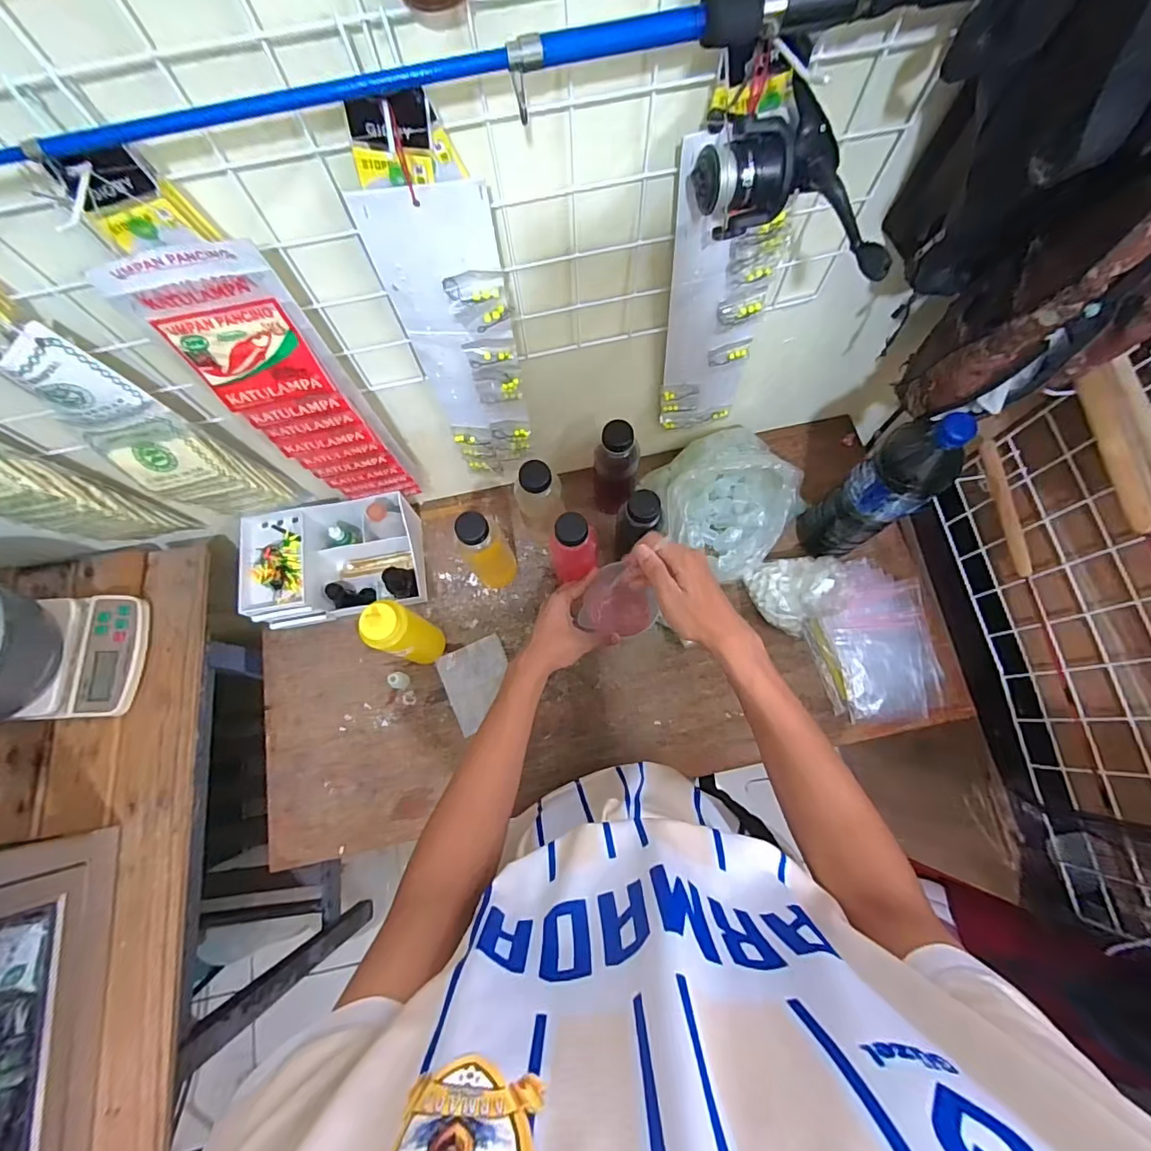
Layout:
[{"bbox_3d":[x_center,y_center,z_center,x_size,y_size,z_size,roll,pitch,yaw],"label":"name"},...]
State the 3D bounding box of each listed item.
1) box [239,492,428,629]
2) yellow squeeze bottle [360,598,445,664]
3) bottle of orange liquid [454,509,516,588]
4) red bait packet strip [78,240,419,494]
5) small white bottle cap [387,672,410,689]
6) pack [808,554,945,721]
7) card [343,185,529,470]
[{"bbox_3d":[-0.347,-0.024,0.751,0.227,0.120,0.157,-12,73,-1],"label":"box"},{"bbox_3d":[-0.221,0.080,0.677,0.044,0.187,0.057,18,75,7],"label":"yellow squeeze bottle"},{"bbox_3d":[-0.117,-0.029,0.705,0.055,0.184,0.056,-1,73,2],"label":"bottle of orange liquid"},{"bbox_3d":[-0.271,-0.163,0.531,0.105,0.371,0.023,-15,73,-2],"label":"red bait packet strip"},{"bbox_3d":[-0.251,0.150,0.734,0.022,0.041,0.023,-1,73,2],"label":"small white bottle cap"},{"bbox_3d":[0.425,0.090,0.733,0.164,0.012,0.223,-5,73,1],"label":"pack"},{"bbox_3d":[-0.107,-0.212,0.528,0.101,0.359,0.026,-6,73,0],"label":"card"}]

